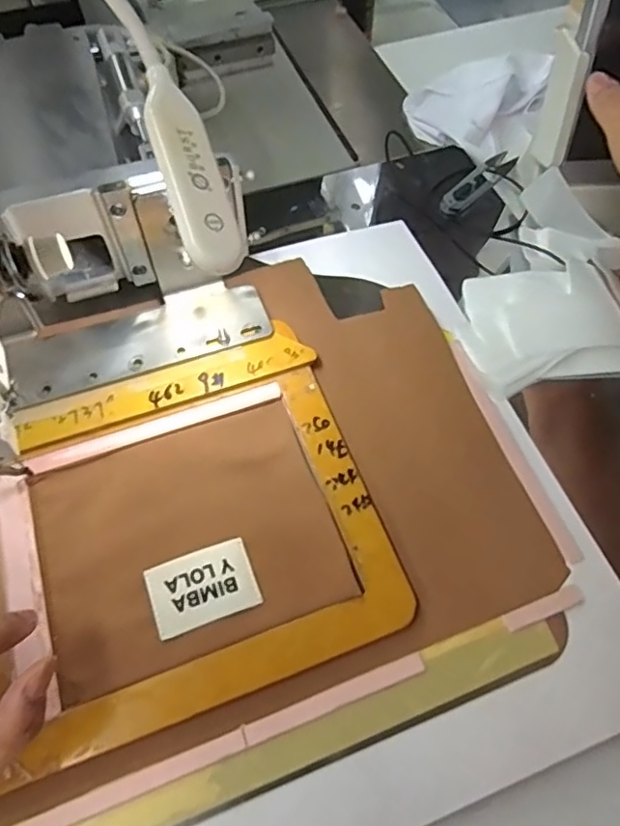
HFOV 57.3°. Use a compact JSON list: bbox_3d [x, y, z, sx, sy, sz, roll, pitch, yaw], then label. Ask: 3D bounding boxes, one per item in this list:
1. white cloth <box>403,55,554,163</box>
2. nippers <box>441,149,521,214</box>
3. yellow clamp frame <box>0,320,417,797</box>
[{"bbox_3d":[0.159,-0.298,0.546,0.123,0.038,0.131,16,62,7],"label":"white cloth"},{"bbox_3d":[0.149,-0.202,0.498,0.021,0.015,0.098,36,66,17],"label":"nippers"},{"bbox_3d":[-0.083,0.067,0.336,0.243,0.012,0.205,-18,63,-11],"label":"yellow clamp frame"}]

